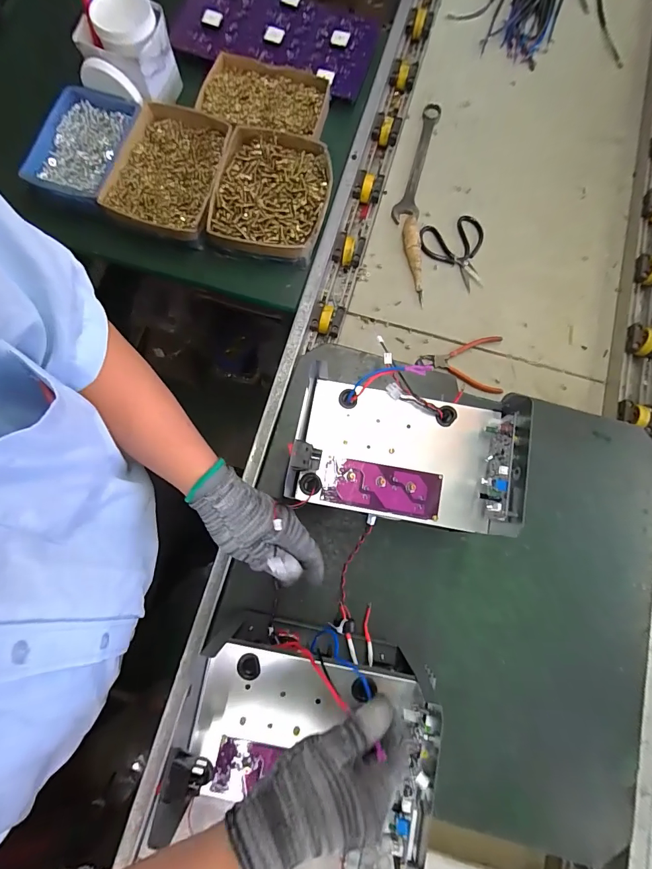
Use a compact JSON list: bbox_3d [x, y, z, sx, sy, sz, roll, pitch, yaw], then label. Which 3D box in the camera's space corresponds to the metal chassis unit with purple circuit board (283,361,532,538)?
[{"bbox_3d":[0.093,0.021,0.441,0.256,0.073,0.154,10,77,1],"label":"metal chassis unit with purple circuit board"}]

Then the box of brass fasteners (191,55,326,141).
[{"bbox_3d":[-0.105,-0.592,0.679,0.210,0.035,0.144,7,77,0],"label":"box of brass fasteners"}]

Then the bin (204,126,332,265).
[{"bbox_3d":[-0.088,-0.394,0.650,0.175,0.062,0.219,10,77,1],"label":"bin"}]

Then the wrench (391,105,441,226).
[{"bbox_3d":[0.189,-0.565,0.797,0.051,0.022,0.300,13,78,1],"label":"wrench"}]

